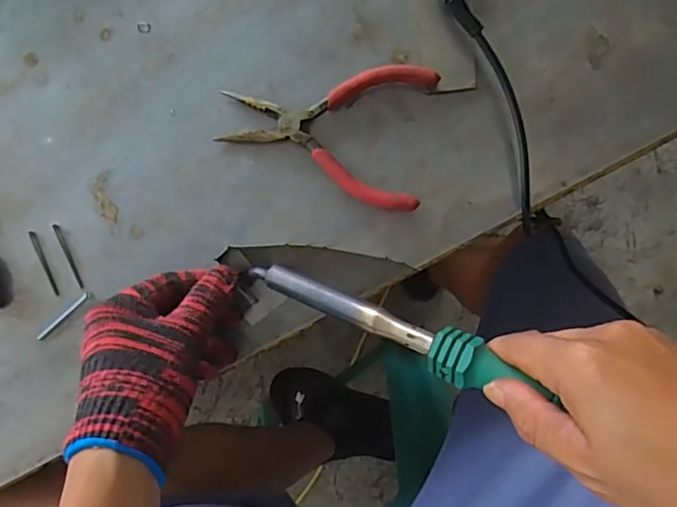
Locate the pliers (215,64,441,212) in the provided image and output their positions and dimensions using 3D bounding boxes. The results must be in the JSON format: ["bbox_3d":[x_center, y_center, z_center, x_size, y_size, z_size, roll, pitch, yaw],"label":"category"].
[{"bbox_3d":[-0.008,-0.089,0.399,0.142,0.015,0.099,9,90,1],"label":"pliers"}]

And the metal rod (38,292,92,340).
[{"bbox_3d":[-0.202,0.047,0.411,0.051,0.004,0.006,-42,89,1],"label":"metal rod"}]

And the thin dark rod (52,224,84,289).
[{"bbox_3d":[-0.198,0.002,0.412,0.005,0.004,0.050,-21,90,1],"label":"thin dark rod"}]

